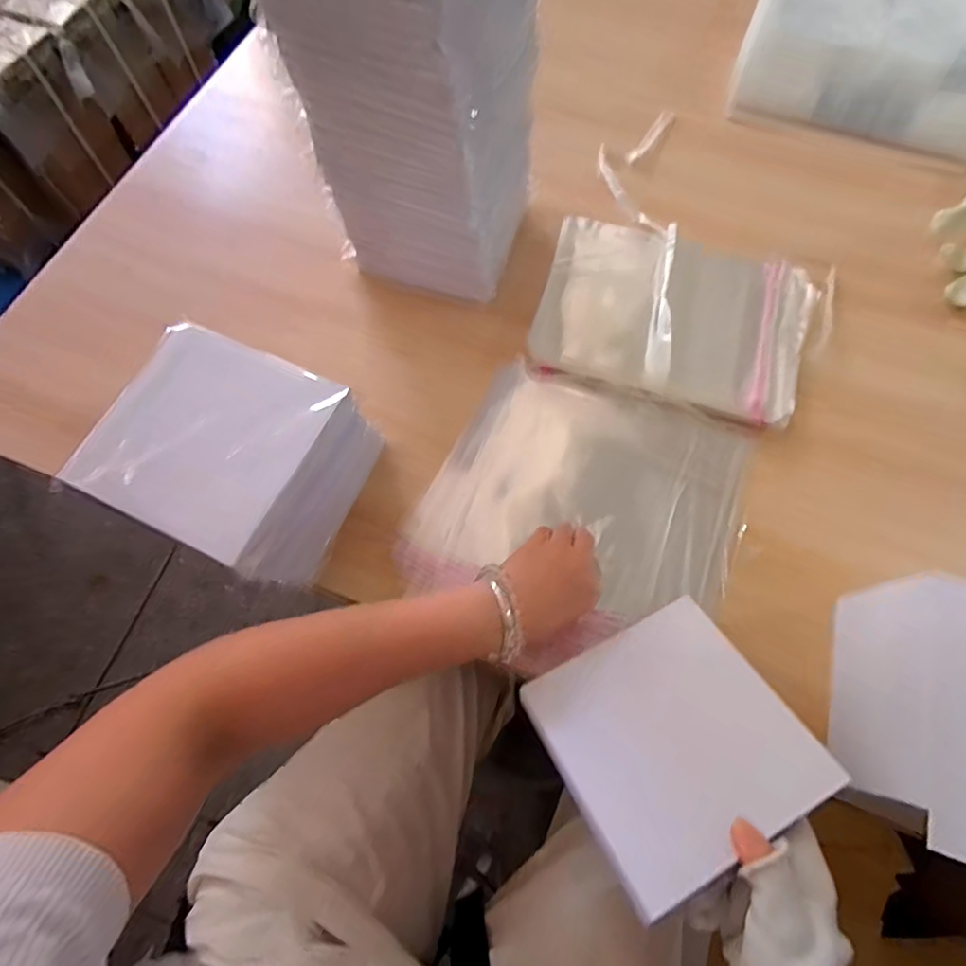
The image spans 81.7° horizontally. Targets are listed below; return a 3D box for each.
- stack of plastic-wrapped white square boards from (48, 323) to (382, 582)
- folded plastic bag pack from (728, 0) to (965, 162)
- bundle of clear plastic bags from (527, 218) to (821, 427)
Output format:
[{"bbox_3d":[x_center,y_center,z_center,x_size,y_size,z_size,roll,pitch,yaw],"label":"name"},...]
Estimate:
[{"bbox_3d":[-0.192,-0.016,0.451,0.165,0.130,0.155,21,70,9],"label":"stack of plastic-wrapped white square boards"},{"bbox_3d":[0.502,-0.573,0.712,0.300,0.059,0.306,20,70,9],"label":"folded plastic bag pack"},{"bbox_3d":[0.198,-0.170,0.572,0.274,0.037,0.200,13,69,6],"label":"bundle of clear plastic bags"}]

